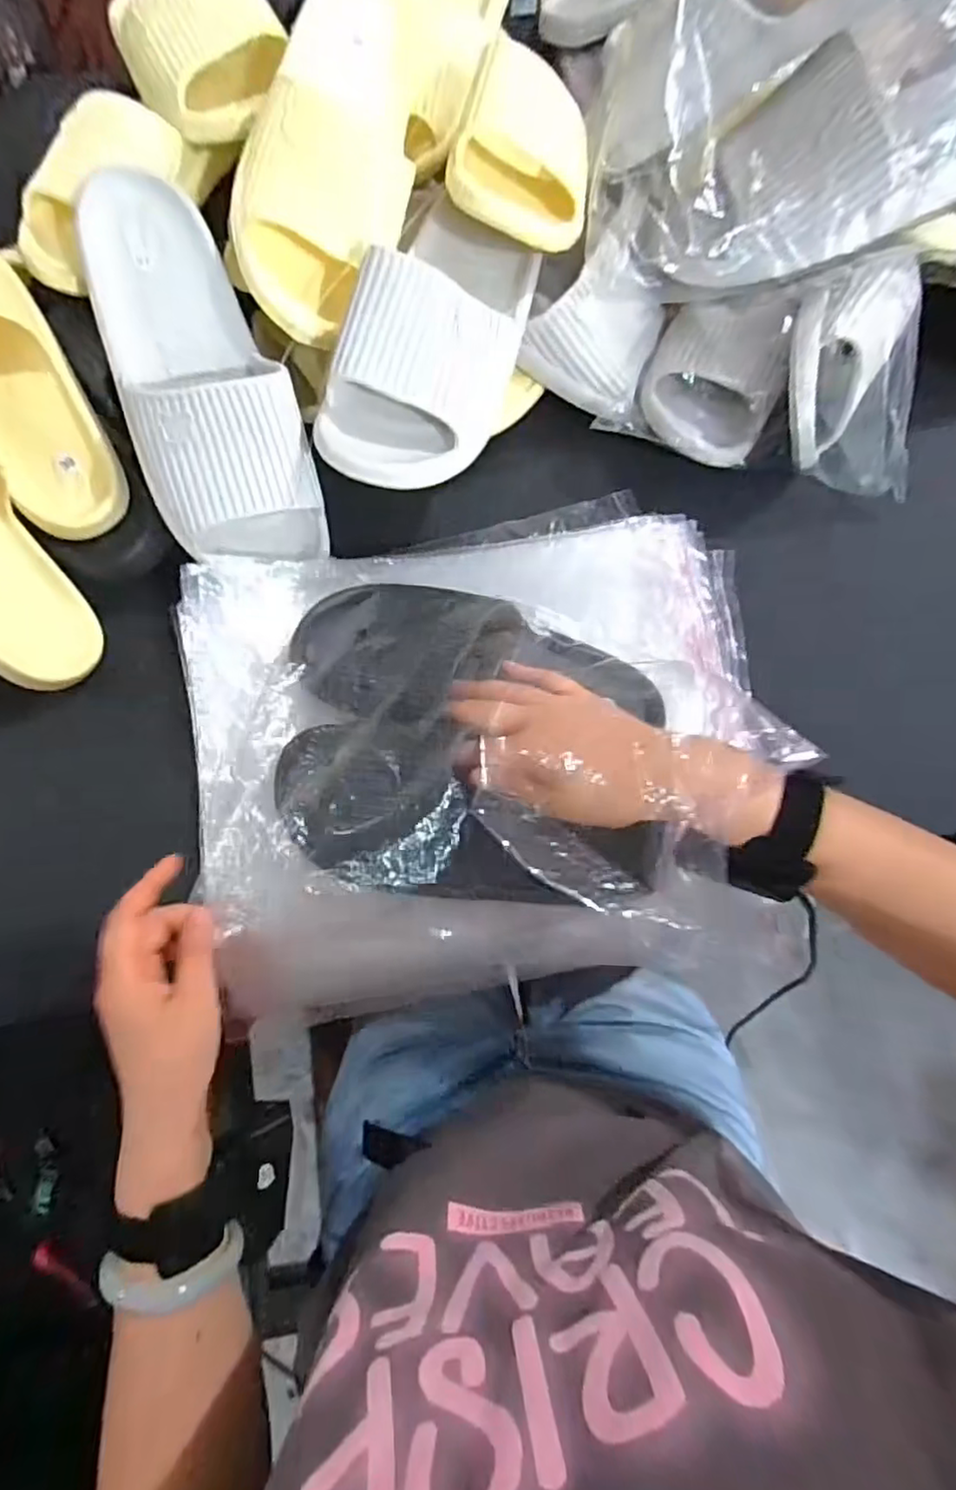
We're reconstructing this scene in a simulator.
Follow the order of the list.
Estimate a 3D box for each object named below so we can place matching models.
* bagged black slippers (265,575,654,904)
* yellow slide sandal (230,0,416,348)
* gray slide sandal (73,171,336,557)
[{"bbox_3d":[-0.011,-0.010,0.391,0.241,0.070,0.200,10,73,3],"label":"bagged black slippers"},{"bbox_3d":[-0.093,-0.407,0.423,0.102,0.065,0.253,13,89,4],"label":"yellow slide sandal"},{"bbox_3d":[-0.193,-0.249,0.436,0.116,0.059,0.253,-21,99,-6],"label":"gray slide sandal"}]

